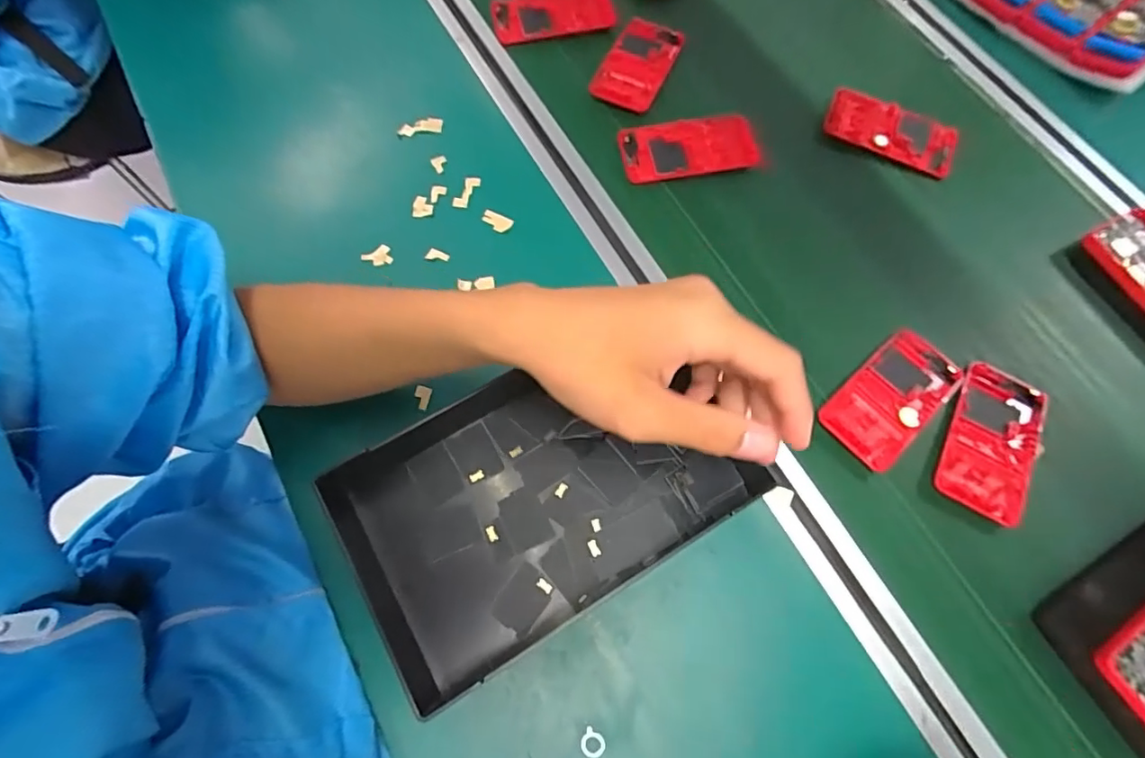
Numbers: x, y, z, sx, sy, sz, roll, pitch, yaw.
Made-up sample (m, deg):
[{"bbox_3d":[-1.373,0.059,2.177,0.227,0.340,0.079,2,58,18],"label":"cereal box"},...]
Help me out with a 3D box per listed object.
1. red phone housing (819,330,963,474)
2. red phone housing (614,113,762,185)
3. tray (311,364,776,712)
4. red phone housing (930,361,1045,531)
[{"bbox_3d":[0.252,0.012,0.437,0.122,0.007,0.062,-40,74,-15],"label":"red phone housing"},{"bbox_3d":[0.110,-0.217,0.525,0.129,0.010,0.061,-11,73,-7],"label":"red phone housing"},{"bbox_3d":[-0.027,0.079,0.400,0.264,0.022,0.174,-29,71,-11],"label":"tray"},{"bbox_3d":[0.321,0.045,0.427,0.063,0.009,0.121,28,71,10],"label":"red phone housing"}]

